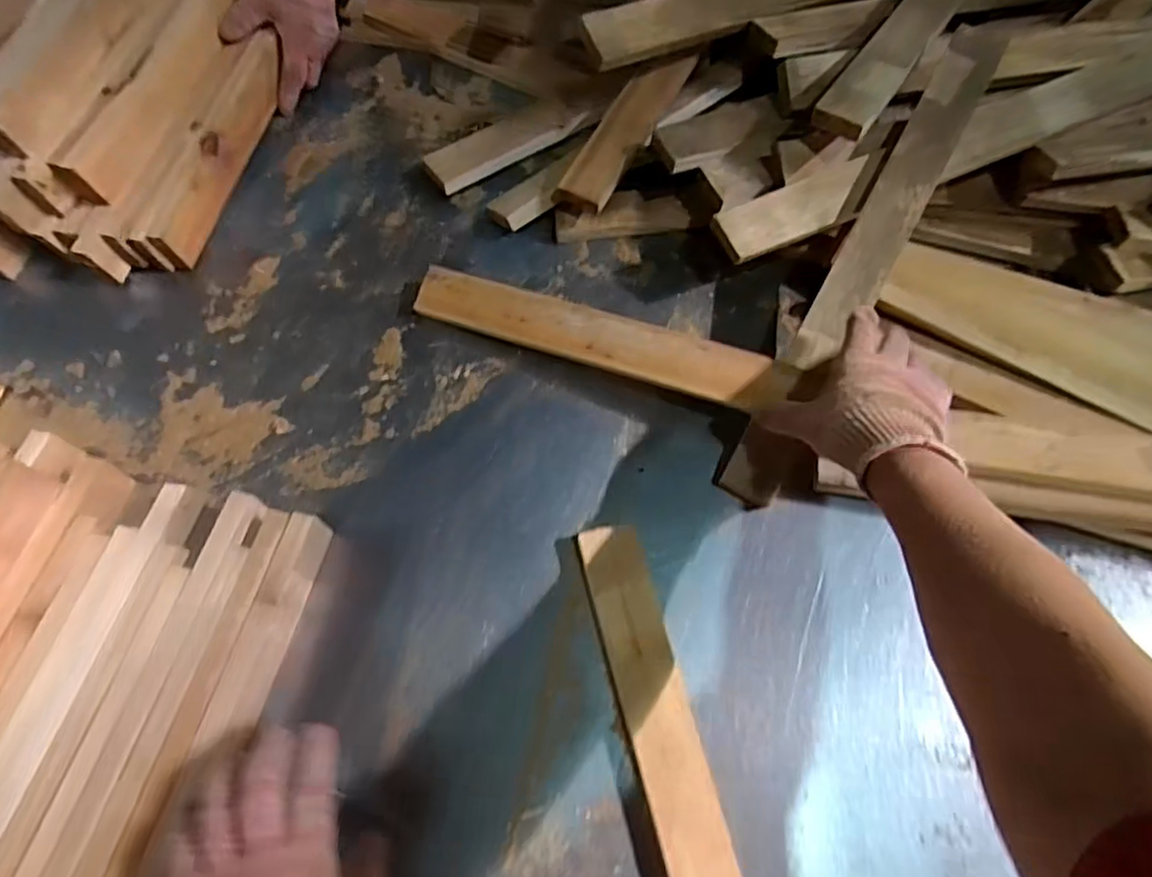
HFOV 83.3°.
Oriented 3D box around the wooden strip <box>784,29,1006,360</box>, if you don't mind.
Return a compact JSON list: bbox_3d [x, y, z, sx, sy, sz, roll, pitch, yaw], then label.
[{"bbox_3d":[0.307,-0.230,0.613,0.051,0.015,0.378,29,85,12],"label":"wooden strip"}]

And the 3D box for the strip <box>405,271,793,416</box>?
[{"bbox_3d":[0.018,-0.097,0.618,0.369,0.018,0.061,18,66,15],"label":"strip"}]

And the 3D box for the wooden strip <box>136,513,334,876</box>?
[{"bbox_3d":[-0.278,0.292,0.456,0.030,0.055,0.488,12,66,4],"label":"wooden strip"}]

